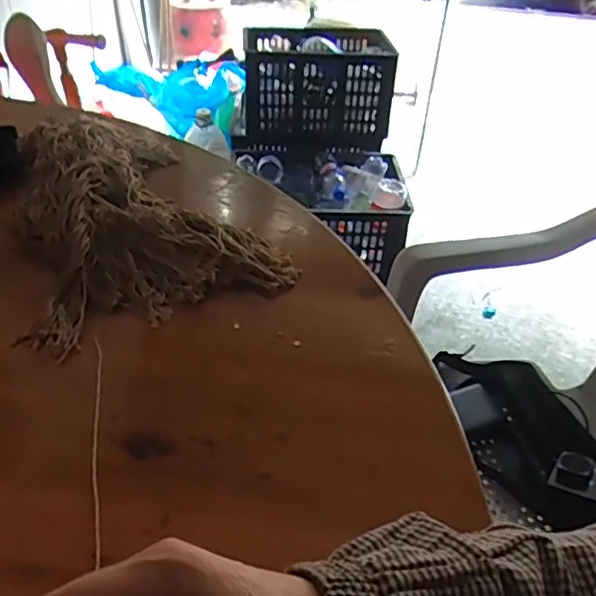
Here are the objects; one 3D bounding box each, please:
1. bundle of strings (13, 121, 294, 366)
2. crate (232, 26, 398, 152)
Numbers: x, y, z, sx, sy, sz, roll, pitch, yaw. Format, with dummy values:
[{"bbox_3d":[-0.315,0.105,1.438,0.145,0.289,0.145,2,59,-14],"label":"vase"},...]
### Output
[{"bbox_3d":[-0.180,-0.098,0.614,0.239,0.060,0.336,-17,44,-24],"label":"bundle of strings"},{"bbox_3d":[0.048,-0.632,1.850,0.463,0.303,0.238,4,40,2],"label":"crate"}]

